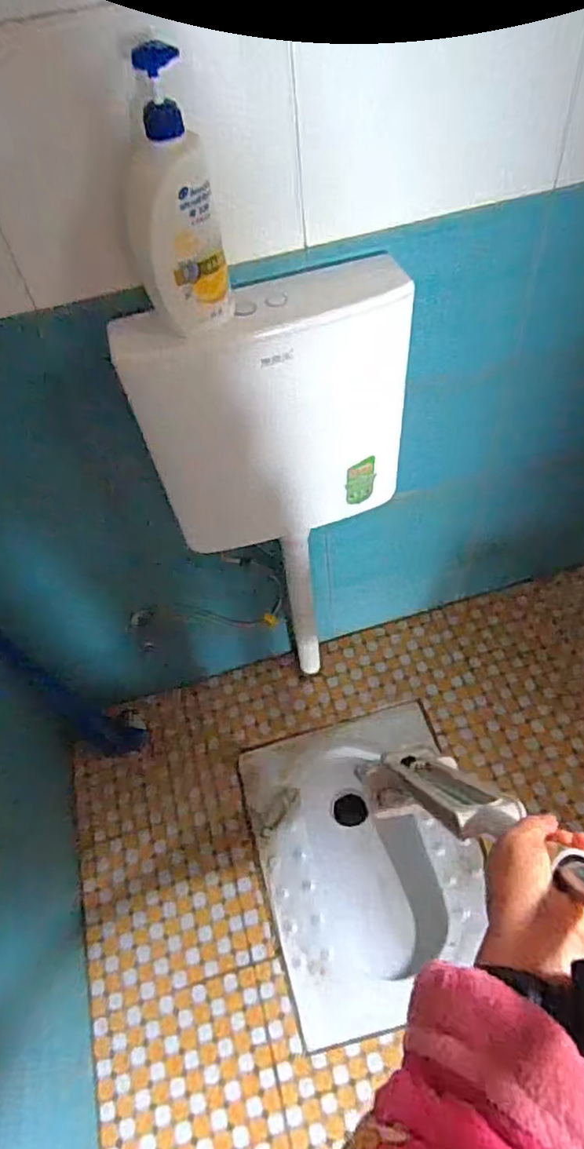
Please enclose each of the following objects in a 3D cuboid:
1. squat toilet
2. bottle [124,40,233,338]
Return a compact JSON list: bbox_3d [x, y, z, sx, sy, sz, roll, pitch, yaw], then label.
[{"bbox_3d":[0.163,0.604,1.314,0.426,0.209,0.538,-16,55,-6],"label":"squat toilet"},{"bbox_3d":[-0.122,-0.367,0.631,0.093,0.236,0.065,-13,55,-5],"label":"bottle"}]

